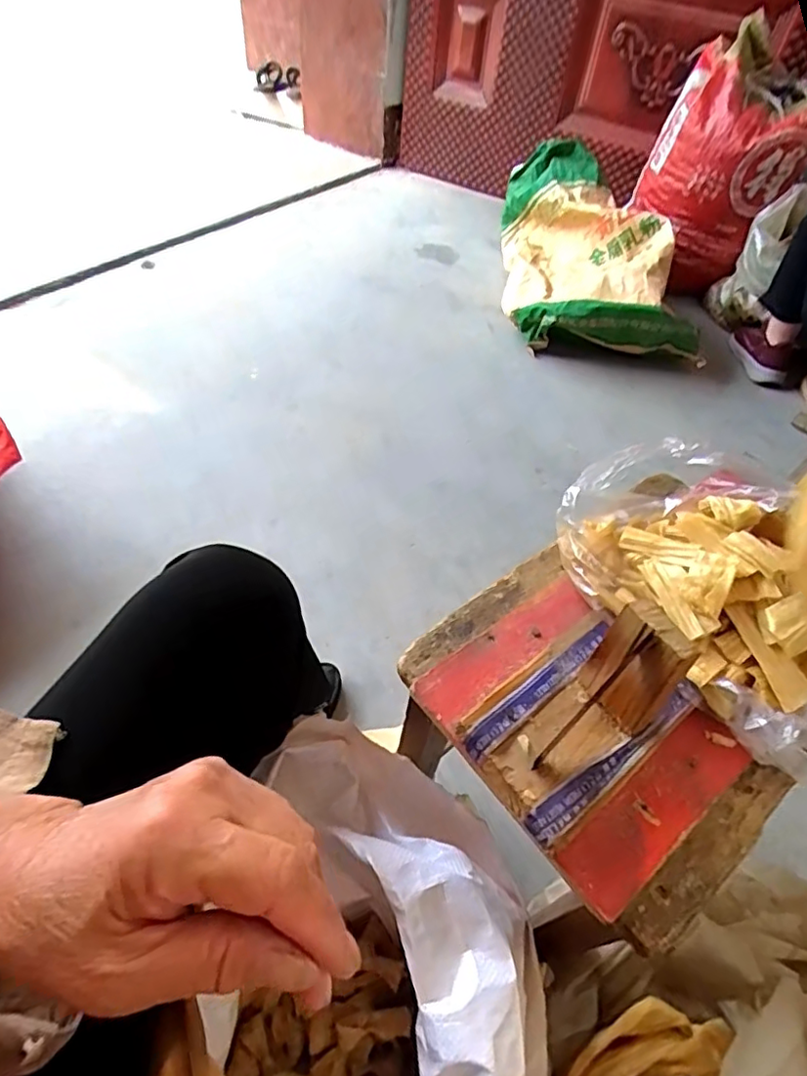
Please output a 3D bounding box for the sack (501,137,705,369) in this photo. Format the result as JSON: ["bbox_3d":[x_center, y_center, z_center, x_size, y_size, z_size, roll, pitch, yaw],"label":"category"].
[{"bbox_3d":[0.503,-0.763,1.565,0.456,0.256,0.634,4,50,-3],"label":"sack"}]

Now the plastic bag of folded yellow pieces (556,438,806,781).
[{"bbox_3d":[0.228,0.034,0.418,0.169,0.075,0.245,-29,59,-27],"label":"plastic bag of folded yellow pieces"}]

